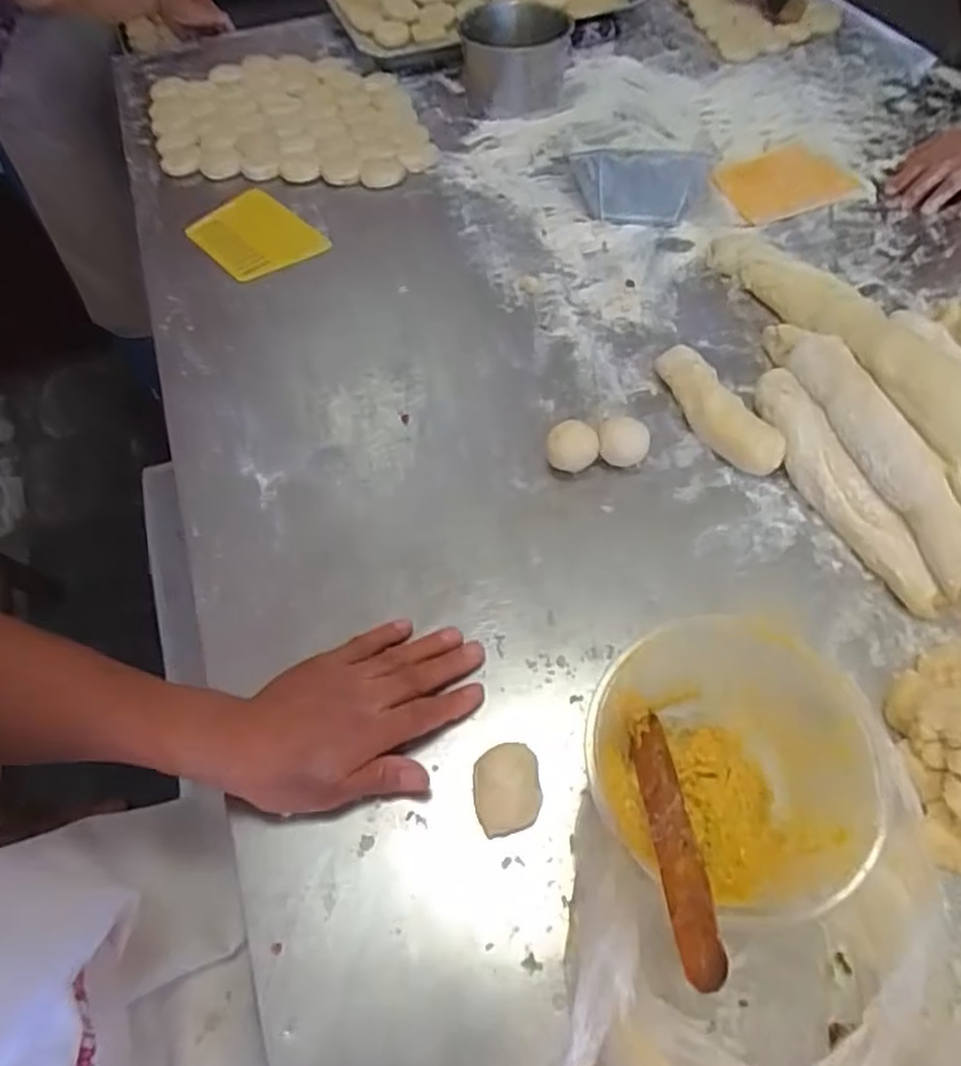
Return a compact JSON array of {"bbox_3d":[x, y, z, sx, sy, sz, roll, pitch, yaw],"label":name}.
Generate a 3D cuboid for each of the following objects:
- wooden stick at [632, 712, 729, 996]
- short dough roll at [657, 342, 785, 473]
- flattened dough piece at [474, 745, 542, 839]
[{"bbox_3d":[0.105,0.165,0.390,0.019,0.020,0.177,2,22,2],"label":"wooden stick"},{"bbox_3d":[0.214,-0.110,0.648,0.043,0.041,0.154,-24,58,-14],"label":"short dough roll"},{"bbox_3d":[0.017,0.170,0.470,0.042,0.028,0.051,-6,57,-3],"label":"flattened dough piece"}]

